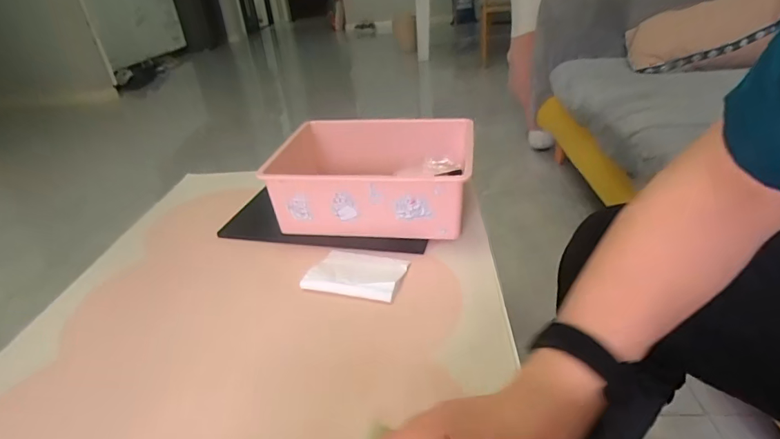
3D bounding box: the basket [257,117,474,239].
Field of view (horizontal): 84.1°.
[{"bbox_3d":[-0.018,-0.070,0.709,0.284,0.119,0.230,1,31,10],"label":"basket"}]

